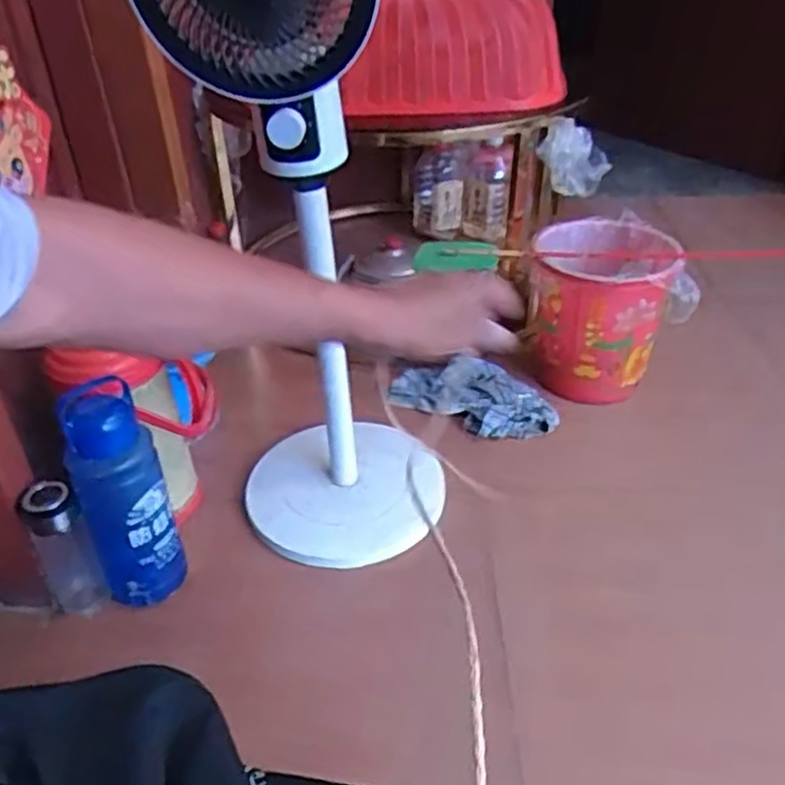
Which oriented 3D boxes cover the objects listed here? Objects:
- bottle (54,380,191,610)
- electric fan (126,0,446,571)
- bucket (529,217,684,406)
[{"bbox_3d":[-0.335,0.141,0.916,0.103,0.316,0.075,-20,40,-23],"label":"bottle"},{"bbox_3d":[-0.086,-0.157,0.881,0.286,0.812,0.291,-4,36,-4],"label":"electric fan"},{"bbox_3d":[0.369,-0.153,1.314,0.230,0.231,0.235,4,36,8],"label":"bucket"}]

